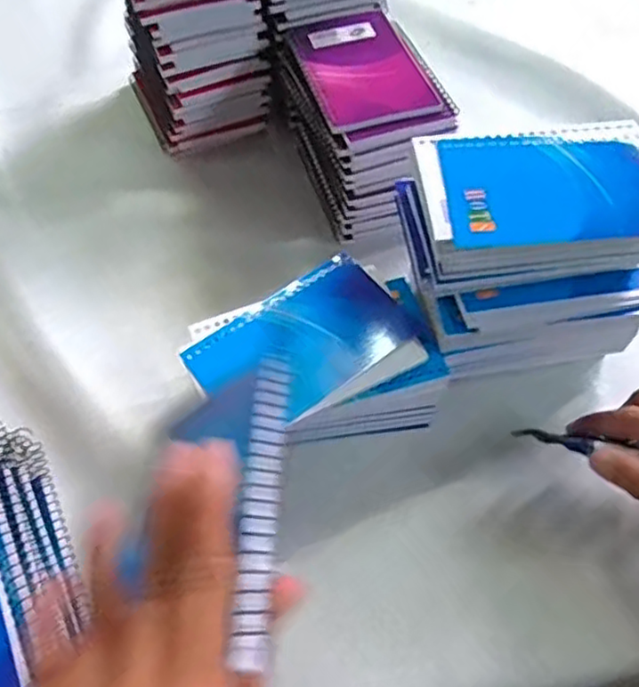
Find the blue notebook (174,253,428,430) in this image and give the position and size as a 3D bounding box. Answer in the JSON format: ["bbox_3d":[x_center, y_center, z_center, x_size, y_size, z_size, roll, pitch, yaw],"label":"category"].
[{"bbox_3d":[-0.009,0.001,0.400,0.129,0.011,0.087,-27,58,-16],"label":"blue notebook"}]

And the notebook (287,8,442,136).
[{"bbox_3d":[0.031,-0.206,0.491,0.084,0.008,0.127,-16,55,-9],"label":"notebook"}]

